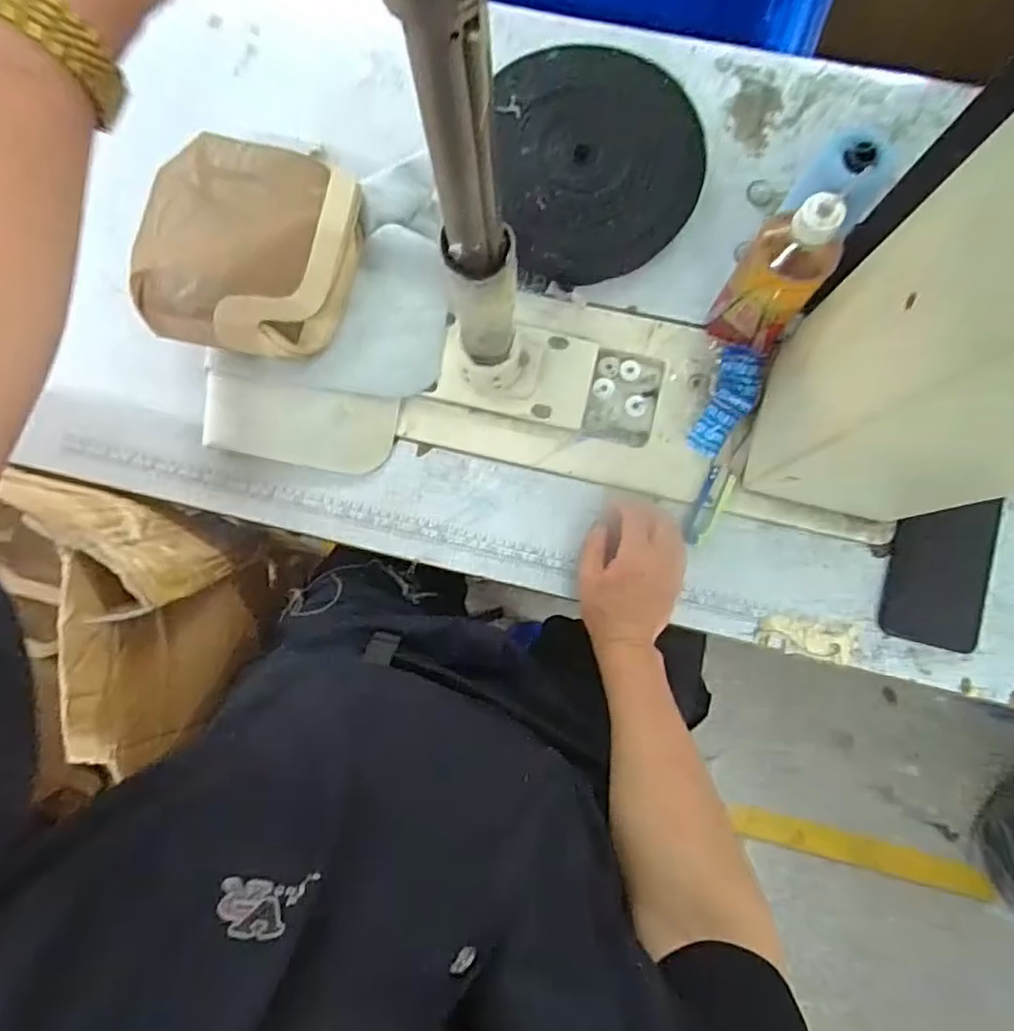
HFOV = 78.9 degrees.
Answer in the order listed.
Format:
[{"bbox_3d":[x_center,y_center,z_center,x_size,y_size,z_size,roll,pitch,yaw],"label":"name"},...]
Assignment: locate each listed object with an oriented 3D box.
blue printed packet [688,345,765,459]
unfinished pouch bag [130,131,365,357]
[{"bbox_3d":[0.209,-0.106,0.585,0.045,0.011,0.103,24,103,6],"label":"blue printed packet"},{"bbox_3d":[-0.242,-0.258,0.582,0.178,0.075,0.202,7,82,4],"label":"unfinished pouch bag"}]

